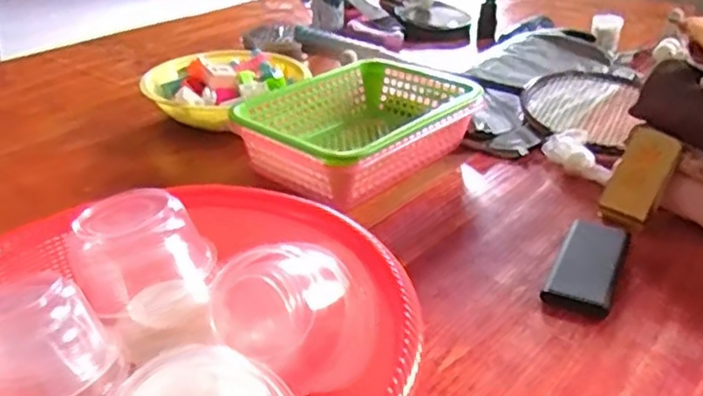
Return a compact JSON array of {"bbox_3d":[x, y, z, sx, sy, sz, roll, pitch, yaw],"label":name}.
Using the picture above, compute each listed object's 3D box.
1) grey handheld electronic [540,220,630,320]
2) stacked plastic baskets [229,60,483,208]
[{"bbox_3d":[0.243,0.071,0.675,0.062,0.015,0.147,15,34,25],"label":"grey handheld electronic"},{"bbox_3d":[0.010,-0.094,0.884,0.222,0.091,0.291,25,39,37],"label":"stacked plastic baskets"}]

